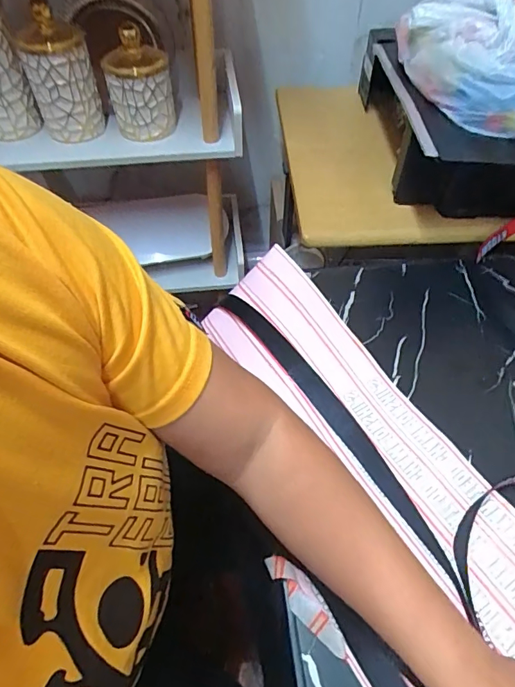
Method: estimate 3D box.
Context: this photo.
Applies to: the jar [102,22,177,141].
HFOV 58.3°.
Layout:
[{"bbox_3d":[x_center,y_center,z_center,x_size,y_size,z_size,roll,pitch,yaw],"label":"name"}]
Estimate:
[{"bbox_3d":[-0.201,-0.443,0.791,0.106,0.149,0.092,-11,53,-8],"label":"jar"}]

